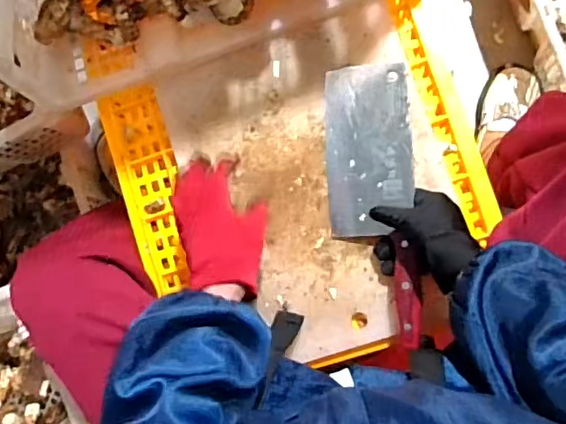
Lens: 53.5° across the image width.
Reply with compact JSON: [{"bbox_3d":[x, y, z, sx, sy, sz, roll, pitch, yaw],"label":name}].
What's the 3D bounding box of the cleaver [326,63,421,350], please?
[{"bbox_3d":[0.098,-0.011,0.612,0.094,0.021,0.294,-4,85,29],"label":"cleaver"}]

